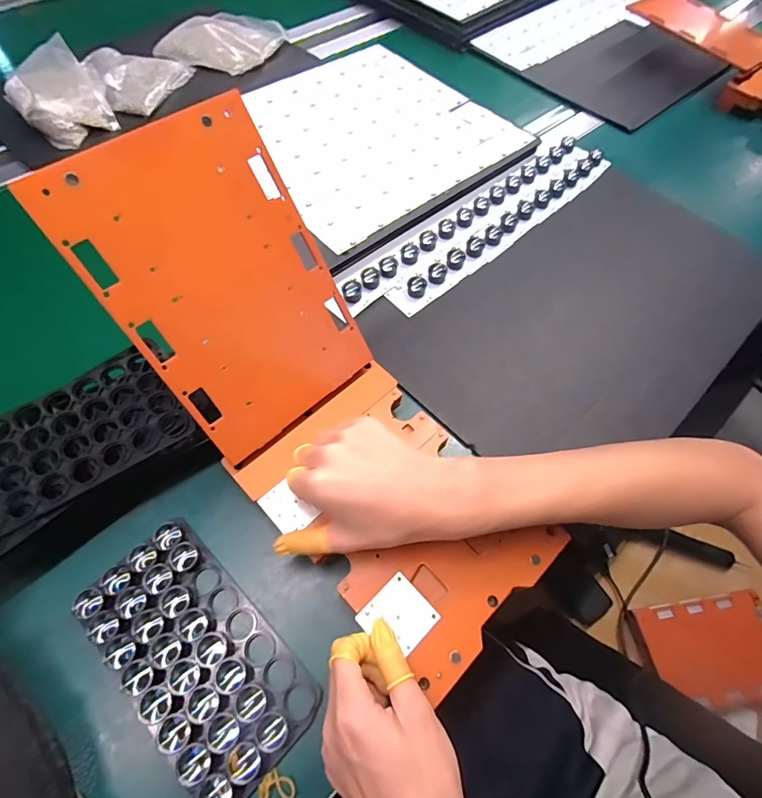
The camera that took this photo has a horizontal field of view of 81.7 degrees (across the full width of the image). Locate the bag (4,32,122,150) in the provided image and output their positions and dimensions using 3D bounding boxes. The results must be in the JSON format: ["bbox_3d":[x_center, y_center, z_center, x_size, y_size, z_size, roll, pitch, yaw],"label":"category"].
[{"bbox_3d":[-0.468,-0.439,0.640,0.116,0.051,0.155,-37,71,-19],"label":"bag"}]

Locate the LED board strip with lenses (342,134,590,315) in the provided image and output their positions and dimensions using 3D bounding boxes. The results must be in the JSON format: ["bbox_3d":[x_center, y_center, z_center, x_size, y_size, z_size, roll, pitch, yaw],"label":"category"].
[{"bbox_3d":[0.119,-0.241,0.568,0.440,0.013,0.043,-38,71,-19],"label":"LED board strip with lenses"}]

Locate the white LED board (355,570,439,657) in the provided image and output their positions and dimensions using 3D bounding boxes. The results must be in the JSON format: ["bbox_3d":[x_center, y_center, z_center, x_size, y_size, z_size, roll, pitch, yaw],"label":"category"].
[{"bbox_3d":[0.013,0.162,0.327,0.047,0.004,0.044,-40,72,-19],"label":"white LED board"}]

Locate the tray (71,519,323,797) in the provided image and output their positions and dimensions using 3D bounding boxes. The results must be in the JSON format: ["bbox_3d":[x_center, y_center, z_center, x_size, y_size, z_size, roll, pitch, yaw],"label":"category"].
[{"bbox_3d":[-0.140,0.190,0.333,0.188,0.024,0.096,42,69,17],"label":"tray"}]

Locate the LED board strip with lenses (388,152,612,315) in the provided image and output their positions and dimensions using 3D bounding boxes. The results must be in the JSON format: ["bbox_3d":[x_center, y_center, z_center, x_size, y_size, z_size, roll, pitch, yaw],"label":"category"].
[{"bbox_3d":[0.169,-0.226,0.563,0.393,0.015,0.043,-38,71,-19],"label":"LED board strip with lenses"}]

